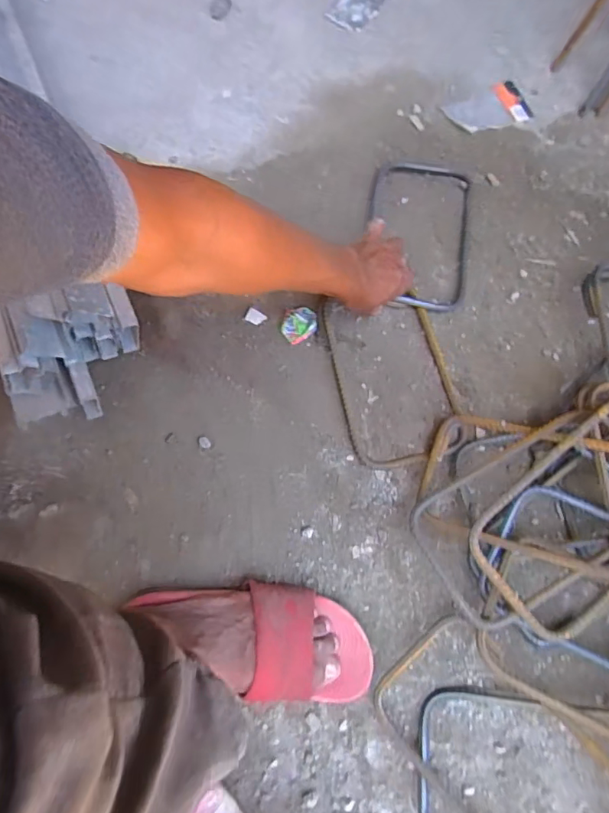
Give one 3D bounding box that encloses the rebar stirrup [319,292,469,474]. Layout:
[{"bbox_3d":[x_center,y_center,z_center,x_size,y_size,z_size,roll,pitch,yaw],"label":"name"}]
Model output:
[{"bbox_3d":[0.113,-0.045,0.644,0.147,0.009,0.244,-13,72,-2],"label":"rebar stirrup"}]

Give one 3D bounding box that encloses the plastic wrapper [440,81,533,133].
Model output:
[{"bbox_3d":[0.296,-0.470,0.781,0.125,0.007,0.078,-26,73,-6],"label":"plastic wrapper"}]

